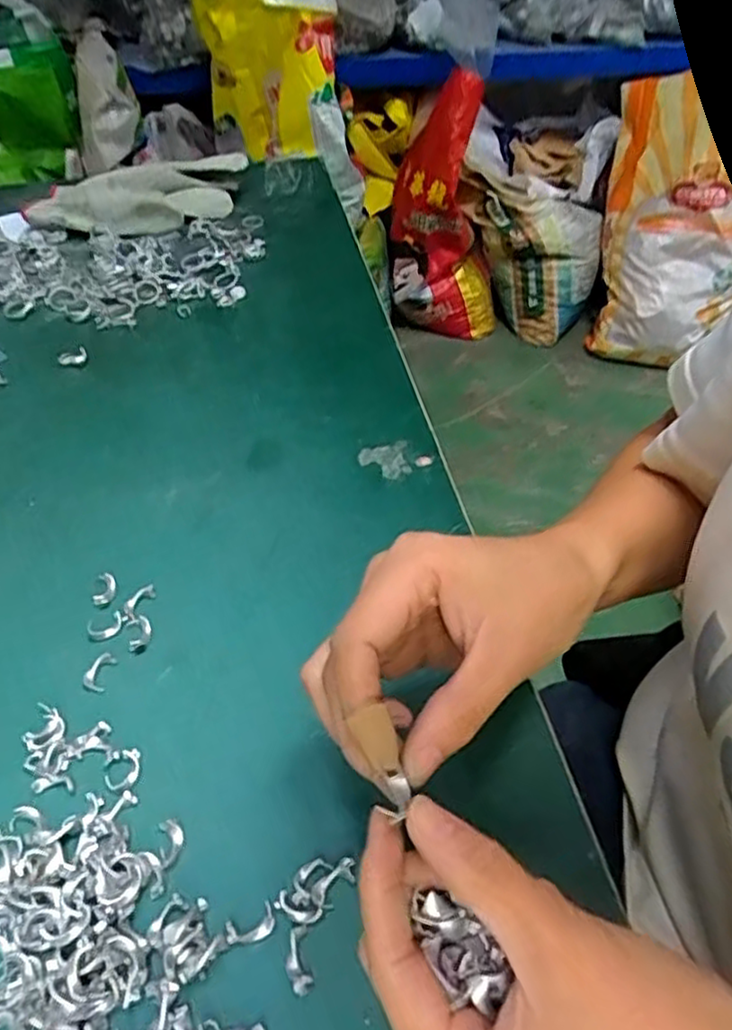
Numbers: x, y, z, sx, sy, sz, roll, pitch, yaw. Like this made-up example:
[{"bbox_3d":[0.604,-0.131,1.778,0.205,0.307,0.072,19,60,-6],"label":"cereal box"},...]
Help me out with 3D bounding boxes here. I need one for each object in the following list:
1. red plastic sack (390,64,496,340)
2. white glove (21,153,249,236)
[{"bbox_3d":[0.205,-0.726,1.706,0.277,0.565,0.202,10,47,7],"label":"red plastic sack"},{"bbox_3d":[-0.206,-0.293,0.647,0.204,0.038,0.070,-15,50,-14],"label":"white glove"}]

